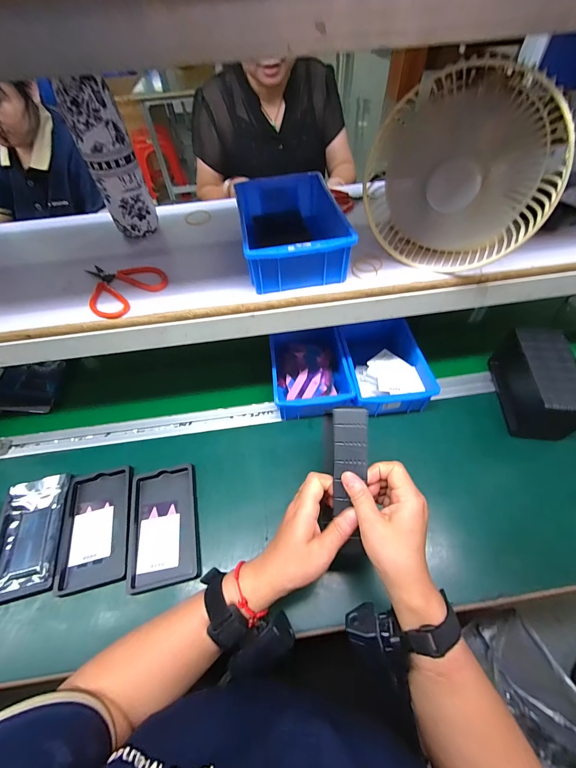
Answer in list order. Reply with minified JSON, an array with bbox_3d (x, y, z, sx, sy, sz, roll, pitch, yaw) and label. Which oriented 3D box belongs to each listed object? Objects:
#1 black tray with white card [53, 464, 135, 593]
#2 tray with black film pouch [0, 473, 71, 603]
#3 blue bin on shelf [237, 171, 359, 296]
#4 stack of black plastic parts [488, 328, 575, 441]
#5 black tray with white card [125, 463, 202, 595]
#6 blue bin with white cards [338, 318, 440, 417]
[{"bbox_3d":[-0.278,0.208,0.459,0.094,0.013,0.155,-12,54,-6],"label":"black tray with white card"},{"bbox_3d":[-0.374,0.213,0.453,0.093,0.022,0.161,-12,54,-6],"label":"tray with black film pouch"},{"bbox_3d":[0.002,-0.213,0.433,0.123,0.060,0.195,-9,53,-4],"label":"blue bin on shelf"},{"bbox_3d":[0.417,0.000,0.524,0.076,0.102,0.166,2,54,5],"label":"stack of black plastic parts"},{"bbox_3d":[-0.180,0.203,0.457,0.094,0.015,0.157,-12,54,-6],"label":"black tray with white card"},{"bbox_3d":[0.172,-0.045,0.587,0.143,0.070,0.211,-5,53,-1],"label":"blue bin with white cards"}]

